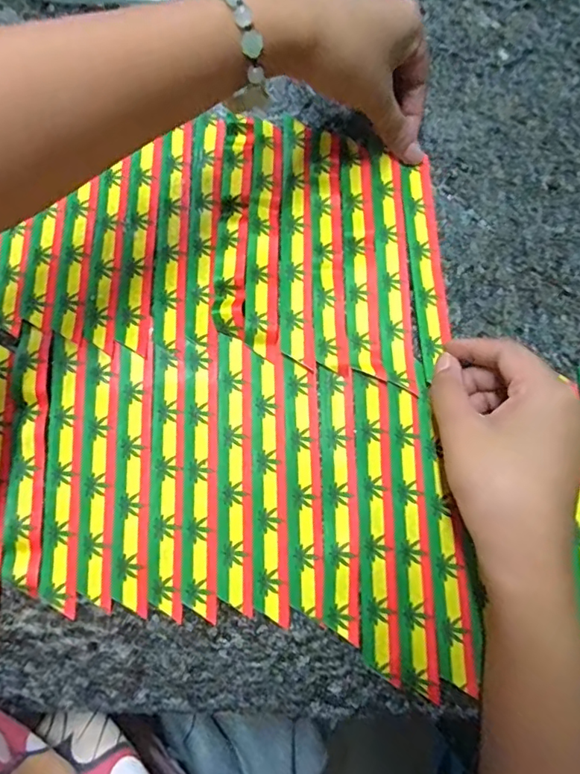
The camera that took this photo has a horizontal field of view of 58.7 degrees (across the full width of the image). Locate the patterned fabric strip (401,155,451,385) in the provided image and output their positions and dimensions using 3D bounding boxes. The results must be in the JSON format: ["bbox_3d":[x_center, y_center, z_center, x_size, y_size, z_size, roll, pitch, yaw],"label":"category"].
[{"bbox_3d":[0.087,-0.080,0.329,0.019,0.004,0.143,-1,74,-2],"label":"patterned fabric strip"}]

